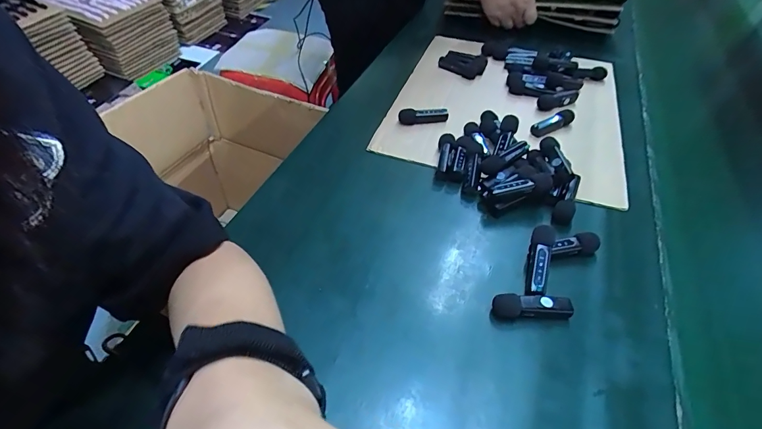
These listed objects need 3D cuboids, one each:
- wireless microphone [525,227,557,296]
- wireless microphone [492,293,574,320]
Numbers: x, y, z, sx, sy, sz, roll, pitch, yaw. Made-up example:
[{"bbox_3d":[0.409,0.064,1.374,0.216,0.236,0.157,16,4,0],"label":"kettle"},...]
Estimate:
[{"bbox_3d":[0.142,0.041,0.351,0.020,0.019,0.073,16,64,13],"label":"wireless microphone"},{"bbox_3d":[0.128,0.077,0.325,0.064,0.018,0.017,3,48,-2],"label":"wireless microphone"}]

